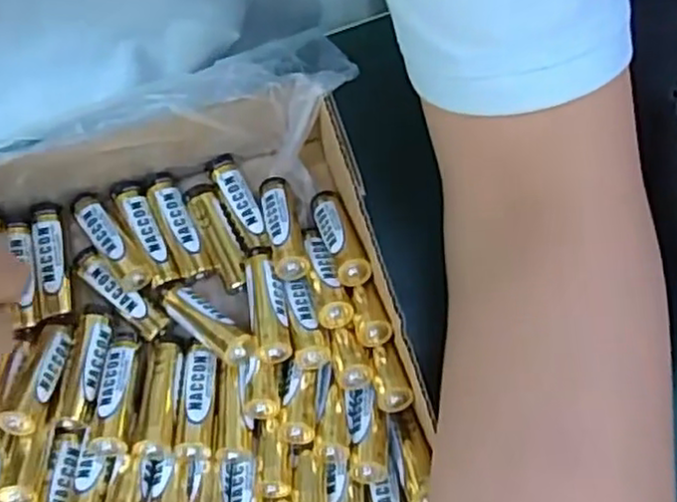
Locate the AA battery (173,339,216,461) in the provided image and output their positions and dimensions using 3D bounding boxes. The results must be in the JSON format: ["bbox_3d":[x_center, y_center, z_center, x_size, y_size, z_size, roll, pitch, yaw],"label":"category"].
[{"bbox_3d":[-0.055,0.056,0.267,0.013,0.011,0.046,-3,56,-1],"label":"AA battery"}]

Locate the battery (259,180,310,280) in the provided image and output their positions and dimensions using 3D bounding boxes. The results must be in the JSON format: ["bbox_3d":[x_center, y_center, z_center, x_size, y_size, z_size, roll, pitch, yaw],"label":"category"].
[{"bbox_3d":[-0.024,-0.010,0.289,0.013,0.013,0.048,-14,57,-4],"label":"battery"}]

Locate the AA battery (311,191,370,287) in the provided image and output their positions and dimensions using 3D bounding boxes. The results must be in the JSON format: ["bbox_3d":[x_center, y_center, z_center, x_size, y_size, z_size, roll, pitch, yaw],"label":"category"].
[{"bbox_3d":[0.000,-0.006,0.286,0.014,0.013,0.049,-20,48,-5],"label":"AA battery"}]

